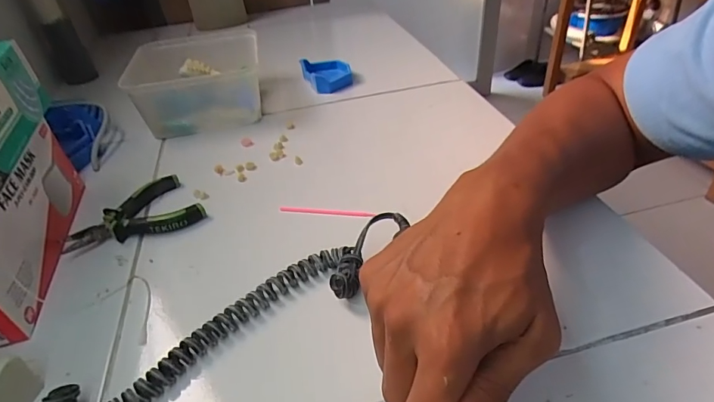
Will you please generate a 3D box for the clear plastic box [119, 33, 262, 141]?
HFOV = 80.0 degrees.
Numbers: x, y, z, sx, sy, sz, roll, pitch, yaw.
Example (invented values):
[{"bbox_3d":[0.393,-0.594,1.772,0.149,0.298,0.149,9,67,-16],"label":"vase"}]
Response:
[{"bbox_3d":[-0.208,-0.162,0.572,0.154,0.075,0.173,-11,38,-6],"label":"clear plastic box"}]

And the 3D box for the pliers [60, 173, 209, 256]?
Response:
[{"bbox_3d":[-0.207,0.016,0.394,0.108,0.016,0.079,-31,44,-28],"label":"pliers"}]

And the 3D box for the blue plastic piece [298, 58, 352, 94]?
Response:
[{"bbox_3d":[-0.040,-0.184,0.618,0.063,0.034,0.069,-4,38,3],"label":"blue plastic piece"}]

